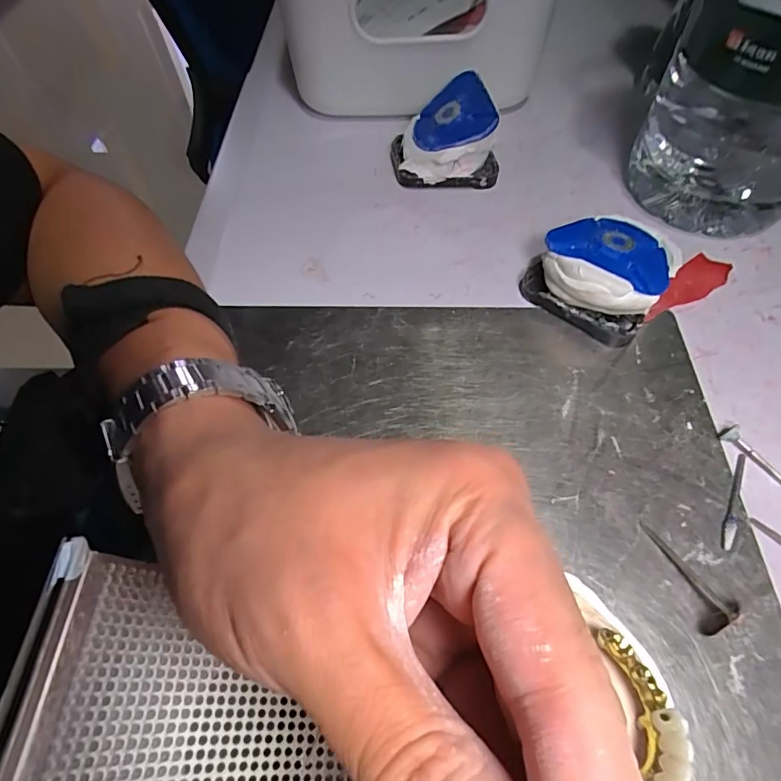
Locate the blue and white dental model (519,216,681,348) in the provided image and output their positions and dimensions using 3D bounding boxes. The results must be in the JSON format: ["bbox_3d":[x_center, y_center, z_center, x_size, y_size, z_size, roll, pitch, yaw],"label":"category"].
[{"bbox_3d":[0.117,-0.068,0.262,0.066,0.033,0.067,34,65,20],"label":"blue and white dental model"}]

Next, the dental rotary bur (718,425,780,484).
[{"bbox_3d":[0.172,0.033,0.216,0.008,0.007,0.043,-38,65,-19],"label":"dental rotary bur"}]

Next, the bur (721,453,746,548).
[{"bbox_3d":[0.151,0.048,0.208,0.005,0.004,0.048,27,63,16],"label":"bur"}]

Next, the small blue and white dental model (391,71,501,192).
[{"bbox_3d":[0.035,-0.172,0.320,0.067,0.047,0.061,-5,59,-2],"label":"small blue and white dental model"}]

